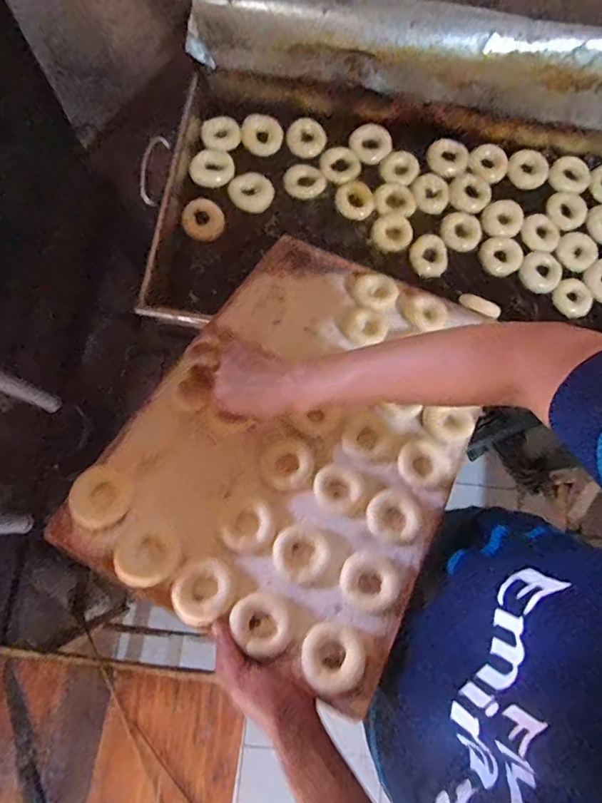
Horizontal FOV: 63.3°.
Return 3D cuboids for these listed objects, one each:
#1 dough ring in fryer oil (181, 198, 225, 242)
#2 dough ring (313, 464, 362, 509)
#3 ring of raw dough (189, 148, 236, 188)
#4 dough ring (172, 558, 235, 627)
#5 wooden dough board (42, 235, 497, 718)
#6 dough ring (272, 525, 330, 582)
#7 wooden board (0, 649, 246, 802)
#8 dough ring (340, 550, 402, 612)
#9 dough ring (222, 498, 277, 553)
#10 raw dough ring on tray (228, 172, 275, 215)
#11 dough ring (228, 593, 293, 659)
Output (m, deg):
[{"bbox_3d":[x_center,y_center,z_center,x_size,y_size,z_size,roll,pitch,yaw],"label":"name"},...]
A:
[{"bbox_3d":[-0.171,-0.318,0.855,0.070,0.017,0.077,0,76,-1],"label":"dough ring in fryer oil"},{"bbox_3d":[0.046,0.108,0.622,0.059,0.011,0.054,0,76,-1],"label":"dough ring"},{"bbox_3d":[-0.164,-0.429,0.889,0.077,0.024,0.087,-23,77,-7],"label":"ring of raw dough"},{"bbox_3d":[-0.112,0.215,0.552,0.066,0.020,0.066,8,59,-13],"label":"dough ring"},{"bbox_3d":[0.019,0.015,0.676,0.404,0.035,0.582,26,60,10],"label":"wooden dough board"},{"bbox_3d":[-0.001,0.177,0.572,0.061,0.015,0.062,-39,79,-10],"label":"dough ring"},{"bbox_3d":[-0.323,0.624,0.776,0.416,0.040,0.389,6,76,1],"label":"wooden board"},{"bbox_3d":[0.080,0.210,0.572,0.069,0.019,0.066,26,60,3],"label":"dough ring"},{"bbox_3d":[-0.060,0.150,0.583,0.063,0.015,0.056,-41,80,-10],"label":"dough ring"},{"bbox_3d":[-0.087,-0.373,0.870,0.072,0.025,0.073,0,76,-1],"label":"raw dough ring on tray"},{"bbox_3d":[-0.043,0.244,0.537,0.064,0.019,0.063,-8,58,-19],"label":"dough ring"}]

